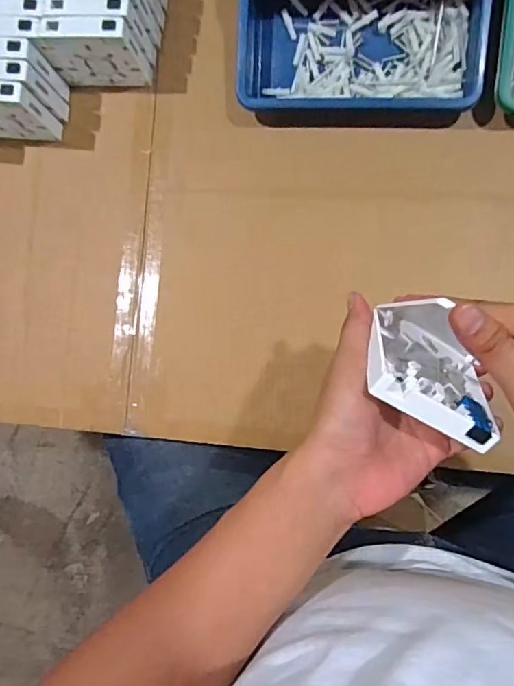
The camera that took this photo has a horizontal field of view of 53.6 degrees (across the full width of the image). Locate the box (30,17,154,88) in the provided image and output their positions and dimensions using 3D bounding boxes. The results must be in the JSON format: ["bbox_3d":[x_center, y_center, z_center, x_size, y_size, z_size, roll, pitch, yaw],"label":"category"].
[{"bbox_3d":[-0.168,-0.300,0.533,0.096,0.087,0.022,3,88,9],"label":"box"}]

